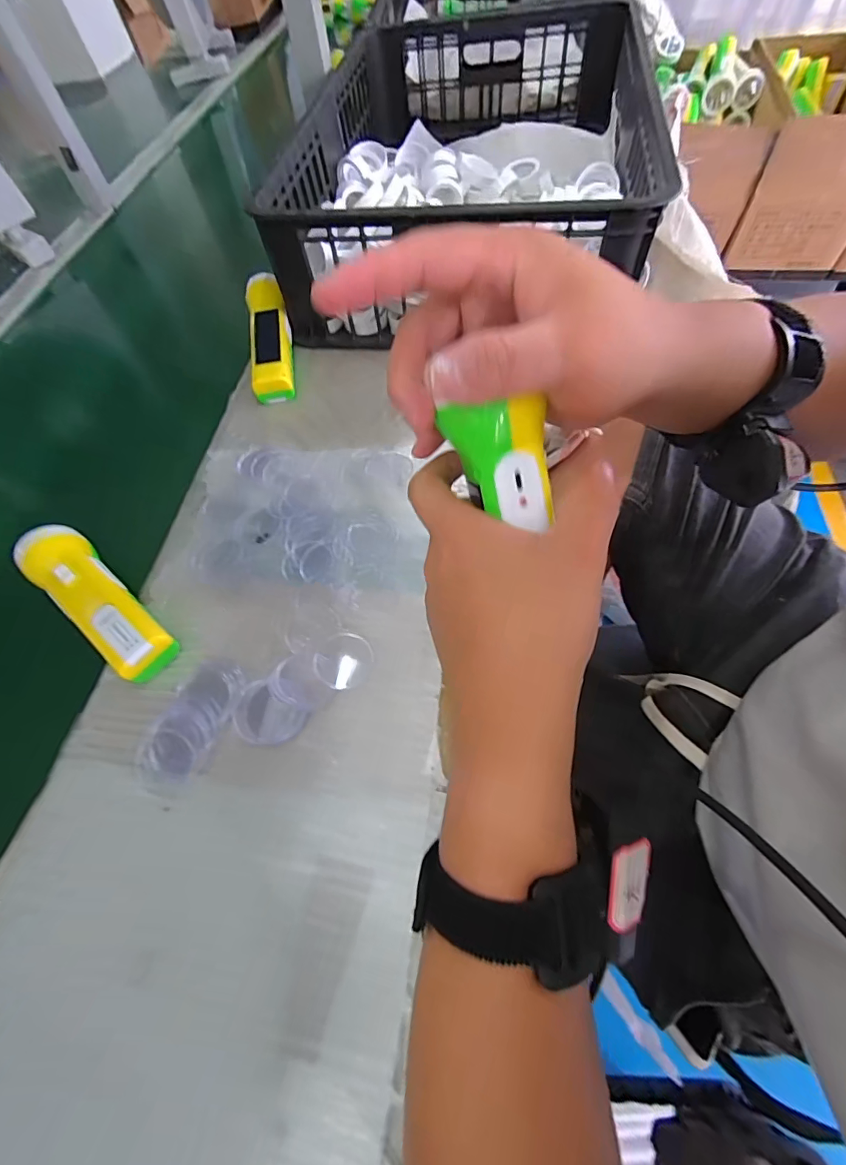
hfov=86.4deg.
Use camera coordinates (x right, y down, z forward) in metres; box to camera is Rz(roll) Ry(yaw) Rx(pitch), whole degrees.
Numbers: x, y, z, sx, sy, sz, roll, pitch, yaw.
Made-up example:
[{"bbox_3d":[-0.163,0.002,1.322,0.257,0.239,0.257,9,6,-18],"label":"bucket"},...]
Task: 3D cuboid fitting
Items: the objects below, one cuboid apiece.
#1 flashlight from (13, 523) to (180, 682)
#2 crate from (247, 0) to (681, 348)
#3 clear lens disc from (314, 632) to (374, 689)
[{"bbox_3d":[-0.261,0.016,0.368,0.168,0.046,0.045,35,70,19],"label":"flashlight"},{"bbox_3d":[0.065,-0.575,0.580,0.386,0.134,0.636,5,62,9],"label":"crate"},{"bbox_3d":[-0.060,0.058,0.338,0.042,0.004,0.042,-3,61,5],"label":"clear lens disc"}]

